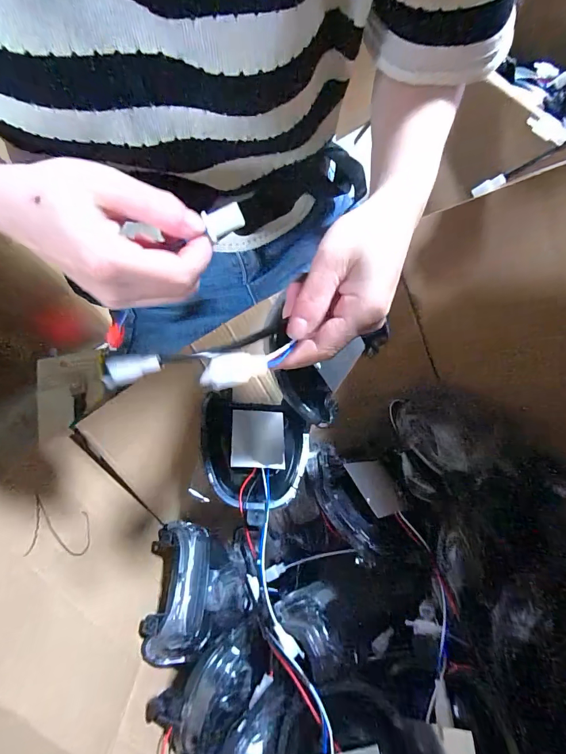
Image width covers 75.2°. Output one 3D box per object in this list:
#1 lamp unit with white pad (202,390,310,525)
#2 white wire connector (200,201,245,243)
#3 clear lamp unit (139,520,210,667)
[{"bbox_3d":[-0.035,0.090,0.430,0.126,0.044,0.135,7,73,0],"label":"lamp unit with white pad"},{"bbox_3d":[-0.032,-0.084,0.196,0.020,0.009,0.015,-25,76,-9],"label":"white wire connector"},{"bbox_3d":[-0.113,0.229,0.401,0.068,0.044,0.133,-5,51,-3],"label":"clear lamp unit"}]

